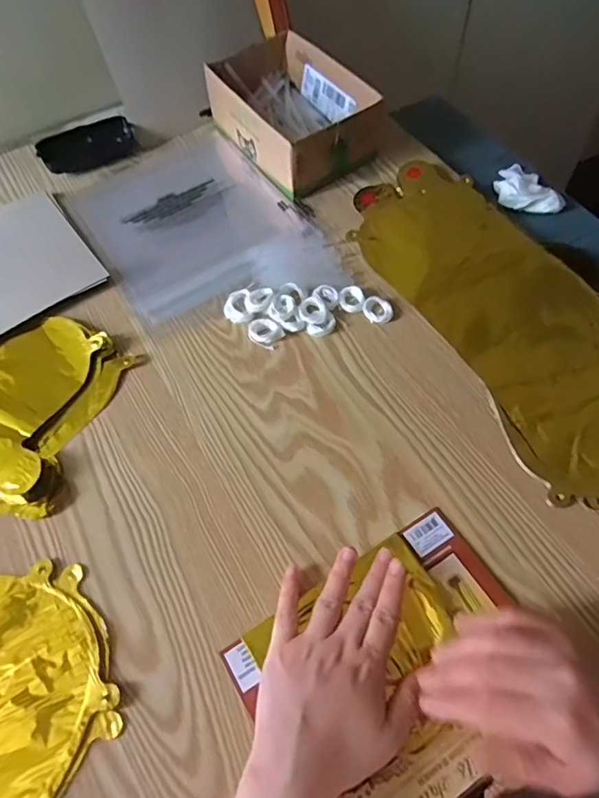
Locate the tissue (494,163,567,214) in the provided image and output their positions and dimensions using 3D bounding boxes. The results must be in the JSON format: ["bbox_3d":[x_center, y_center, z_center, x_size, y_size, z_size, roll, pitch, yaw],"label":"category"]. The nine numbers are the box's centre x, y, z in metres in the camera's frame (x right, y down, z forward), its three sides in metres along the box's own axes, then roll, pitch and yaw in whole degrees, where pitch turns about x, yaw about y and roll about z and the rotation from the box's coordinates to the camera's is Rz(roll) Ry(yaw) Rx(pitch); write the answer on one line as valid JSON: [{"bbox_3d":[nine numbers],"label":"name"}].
[{"bbox_3d":[0.248,-0.236,0.592,0.058,0.022,0.083,-17,61,-7],"label":"tissue"}]

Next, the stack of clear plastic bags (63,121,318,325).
[{"bbox_3d":[-0.128,-0.208,0.592,0.209,0.010,0.240,-32,64,-14],"label":"stack of clear plastic bags"}]

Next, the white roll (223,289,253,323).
[{"bbox_3d":[-0.060,-0.089,0.515,0.027,0.008,0.037,-9,60,-2],"label":"white roll"}]

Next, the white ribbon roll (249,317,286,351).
[{"bbox_3d":[-0.033,-0.062,0.497,0.033,0.008,0.027,34,67,20],"label":"white ribbon roll"}]

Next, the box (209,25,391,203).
[{"bbox_3d":[-0.009,-0.340,0.627,0.136,0.065,0.207,-31,64,-14],"label":"box"}]

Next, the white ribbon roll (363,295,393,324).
[{"bbox_3d":[0.074,-0.084,0.504,0.026,0.007,0.030,-22,62,-9],"label":"white ribbon roll"}]

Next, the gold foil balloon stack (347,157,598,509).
[{"bbox_3d":[0.206,-0.074,0.484,0.180,0.016,0.430,-28,63,-13],"label":"gold foil balloon stack"}]

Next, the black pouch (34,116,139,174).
[{"bbox_3d":[-0.252,-0.302,0.633,0.108,0.028,0.034,-28,63,-12],"label":"black pouch"}]

